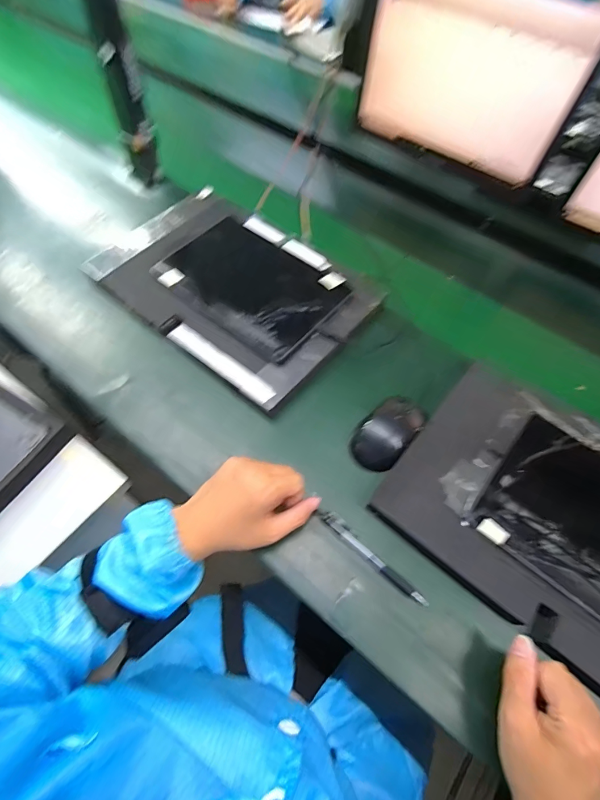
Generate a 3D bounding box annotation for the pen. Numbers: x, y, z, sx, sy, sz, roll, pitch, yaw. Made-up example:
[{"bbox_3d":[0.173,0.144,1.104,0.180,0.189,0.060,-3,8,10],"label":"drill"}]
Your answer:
[{"bbox_3d":[0.075,0.165,0.415,0.139,0.013,0.014,39,65,19],"label":"pen"}]

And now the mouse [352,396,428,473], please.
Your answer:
[{"bbox_3d":[0.112,0.038,0.480,0.059,0.034,0.103,38,65,18],"label":"mouse"}]

